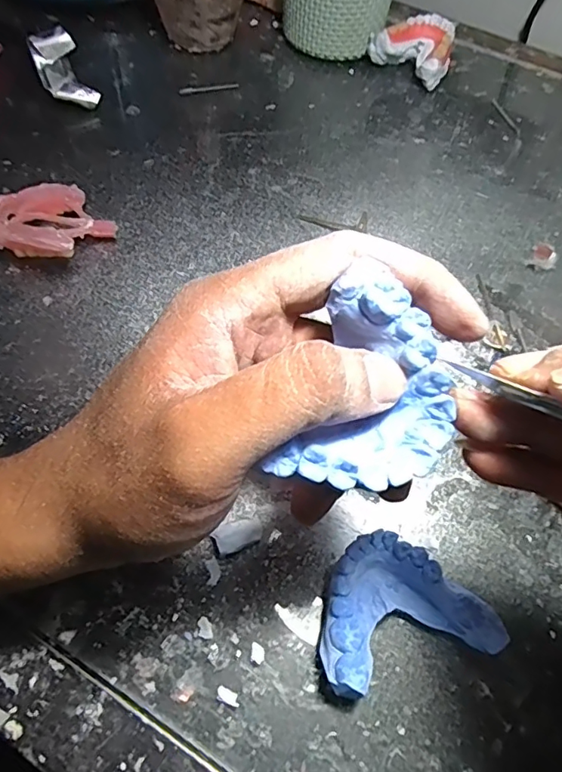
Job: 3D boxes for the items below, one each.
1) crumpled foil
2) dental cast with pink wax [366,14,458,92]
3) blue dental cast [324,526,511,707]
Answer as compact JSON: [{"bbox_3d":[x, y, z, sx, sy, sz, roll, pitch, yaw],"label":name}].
[{"bbox_3d":[-0.161,-0.232,0.383,0.032,0.027,0.067,-22,63,-16],"label":"crumpled foil"},{"bbox_3d":[0.112,-0.281,0.434,0.065,0.034,0.053,35,63,15],"label":"dental cast with pink wax"},{"bbox_3d":[0.046,0.090,0.213,0.068,0.023,0.052,-11,61,-11],"label":"blue dental cast"}]

